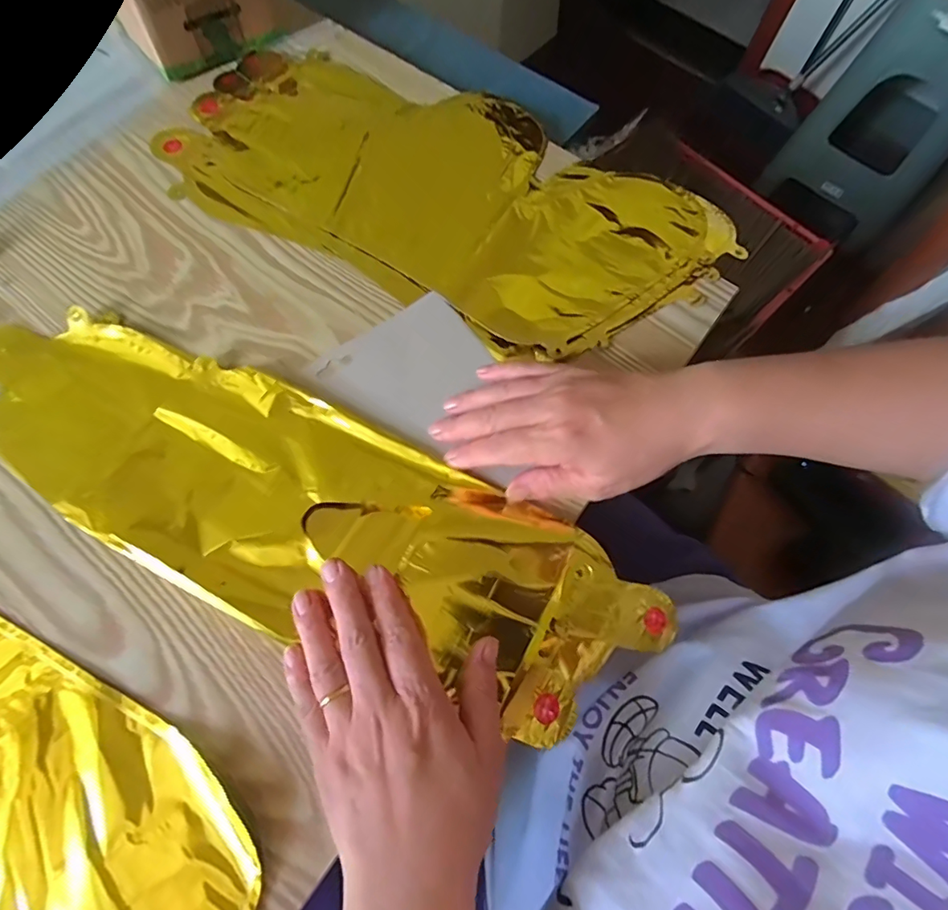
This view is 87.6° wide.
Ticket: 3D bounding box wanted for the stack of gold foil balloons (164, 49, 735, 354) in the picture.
[{"bbox_3d":[-0.031,-0.224,0.409,0.449,0.012,0.222,28,70,9],"label":"stack of gold foil balloons"}]

